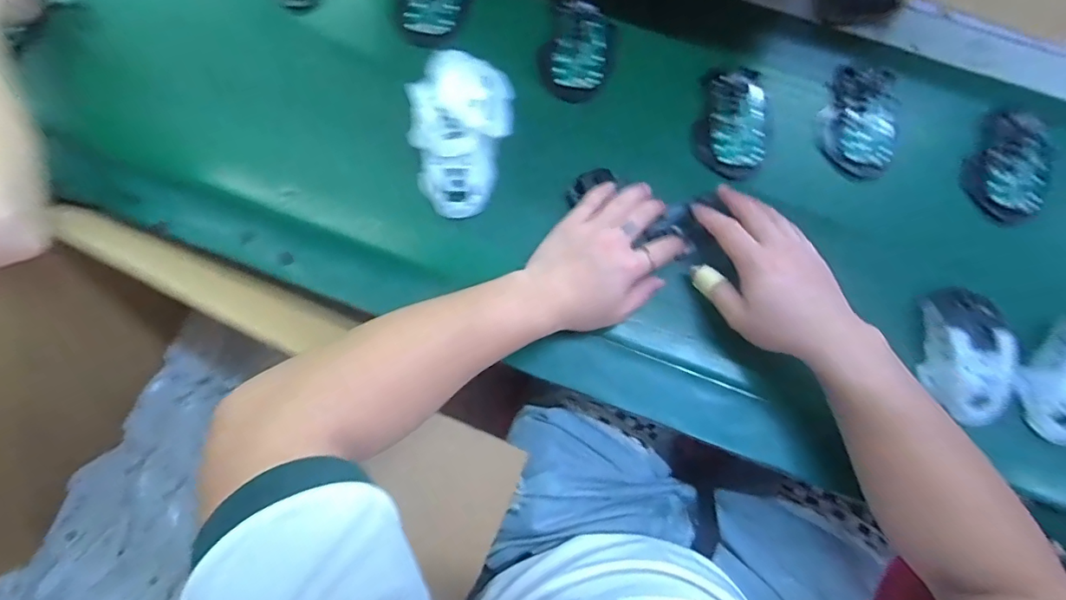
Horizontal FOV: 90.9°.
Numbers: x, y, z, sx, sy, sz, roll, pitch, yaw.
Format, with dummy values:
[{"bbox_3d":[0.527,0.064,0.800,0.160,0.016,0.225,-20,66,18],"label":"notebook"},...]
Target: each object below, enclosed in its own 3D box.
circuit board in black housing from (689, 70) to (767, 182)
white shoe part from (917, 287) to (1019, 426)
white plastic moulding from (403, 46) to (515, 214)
[{"bbox_3d":[0.195,-0.176,0.516,0.069,0.019,0.104,0,78,1],"label":"circuit board in black housing"},{"bbox_3d":[0.386,0.048,0.458,0.064,0.039,0.113,8,79,3],"label":"white shoe part"},{"bbox_3d":[-0.066,-0.156,0.492,0.092,0.055,0.136,-1,78,1],"label":"white plastic moulding"}]

